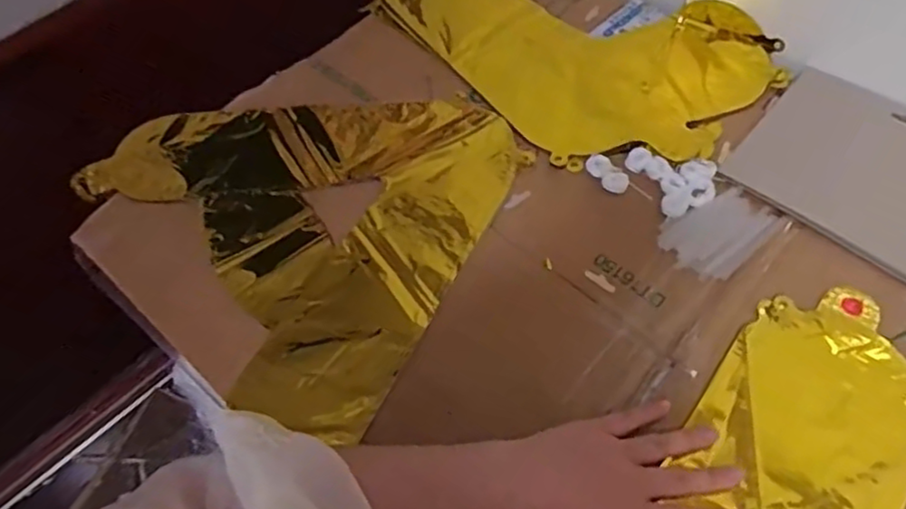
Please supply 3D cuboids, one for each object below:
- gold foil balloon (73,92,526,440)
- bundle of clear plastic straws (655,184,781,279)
[{"bbox_3d":[-0.156,-0.053,0.584,0.364,0.008,0.313,24,63,18],"label":"gold foil balloon"},{"bbox_3d":[0.213,-0.019,0.533,0.087,0.007,0.064,-37,62,-18],"label":"bundle of clear plastic straws"}]

